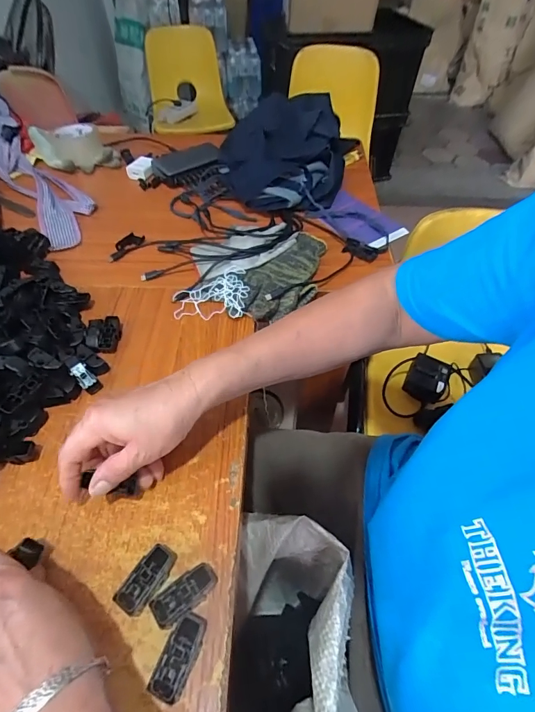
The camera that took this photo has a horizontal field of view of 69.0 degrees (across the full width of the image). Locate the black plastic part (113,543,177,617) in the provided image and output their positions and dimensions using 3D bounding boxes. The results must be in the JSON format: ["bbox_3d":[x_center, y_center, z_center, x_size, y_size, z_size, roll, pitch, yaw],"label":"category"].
[{"bbox_3d":[-0.096,0.180,0.315,0.024,0.021,0.052,28,56,20],"label":"black plastic part"}]

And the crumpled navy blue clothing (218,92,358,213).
[{"bbox_3d":[0.031,-0.386,0.717,0.232,0.065,0.333,12,53,8],"label":"crumpled navy blue clothing"}]

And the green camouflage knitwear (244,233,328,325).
[{"bbox_3d":[0.033,-0.114,0.539,0.082,0.021,0.182,34,58,23],"label":"green camouflage knitwear"}]

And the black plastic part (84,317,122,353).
[{"bbox_3d":[-0.198,-0.025,0.470,0.038,0.023,0.042,-3,52,-3],"label":"black plastic part"}]

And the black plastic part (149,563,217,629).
[{"bbox_3d":[-0.065,0.188,0.308,0.051,0.018,0.023,-34,60,-25],"label":"black plastic part"}]

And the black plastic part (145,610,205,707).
[{"bbox_3d":[-0.064,0.219,0.285,0.024,0.017,0.051,18,54,13],"label":"black plastic part"}]

